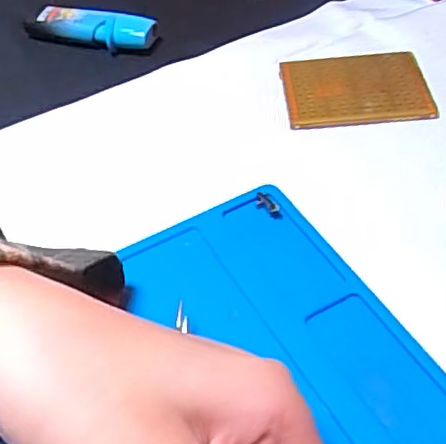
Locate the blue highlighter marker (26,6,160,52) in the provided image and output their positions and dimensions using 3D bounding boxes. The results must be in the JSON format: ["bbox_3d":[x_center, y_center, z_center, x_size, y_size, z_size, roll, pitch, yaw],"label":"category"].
[{"bbox_3d":[-0.081,-0.116,0.373,0.085,0.017,0.019,12,51,17],"label":"blue highlighter marker"}]

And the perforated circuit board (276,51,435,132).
[{"bbox_3d":[0.069,-0.071,0.324,0.071,0.004,0.057,-5,48,2],"label":"perforated circuit board"}]

